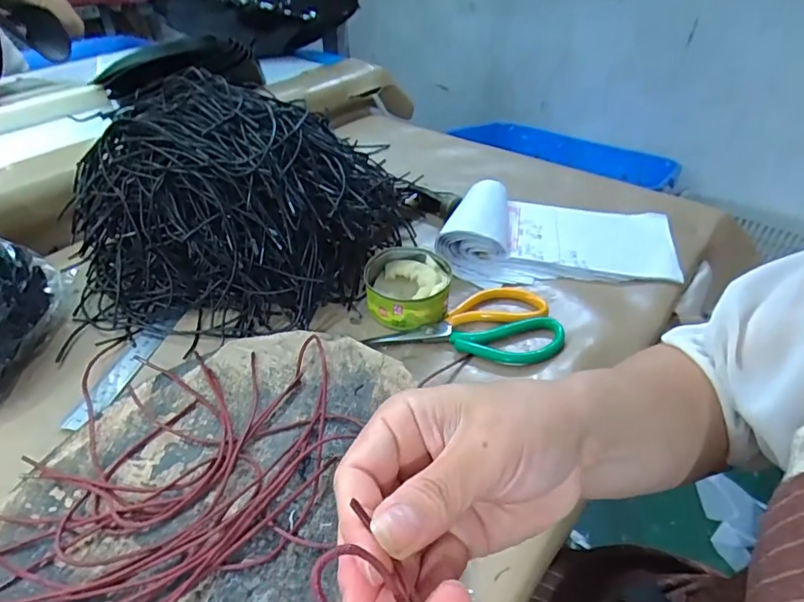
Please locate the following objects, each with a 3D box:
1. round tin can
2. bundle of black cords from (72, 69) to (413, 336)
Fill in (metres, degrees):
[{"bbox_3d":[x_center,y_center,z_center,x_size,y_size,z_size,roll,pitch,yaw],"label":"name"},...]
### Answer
[{"bbox_3d":[0.005,-0.016,0.499,0.081,0.031,0.081,5,42,4],"label":"round tin can"},{"bbox_3d":[-0.157,-0.105,0.493,0.341,0.159,0.210,-1,42,-3],"label":"bundle of black cords"}]

